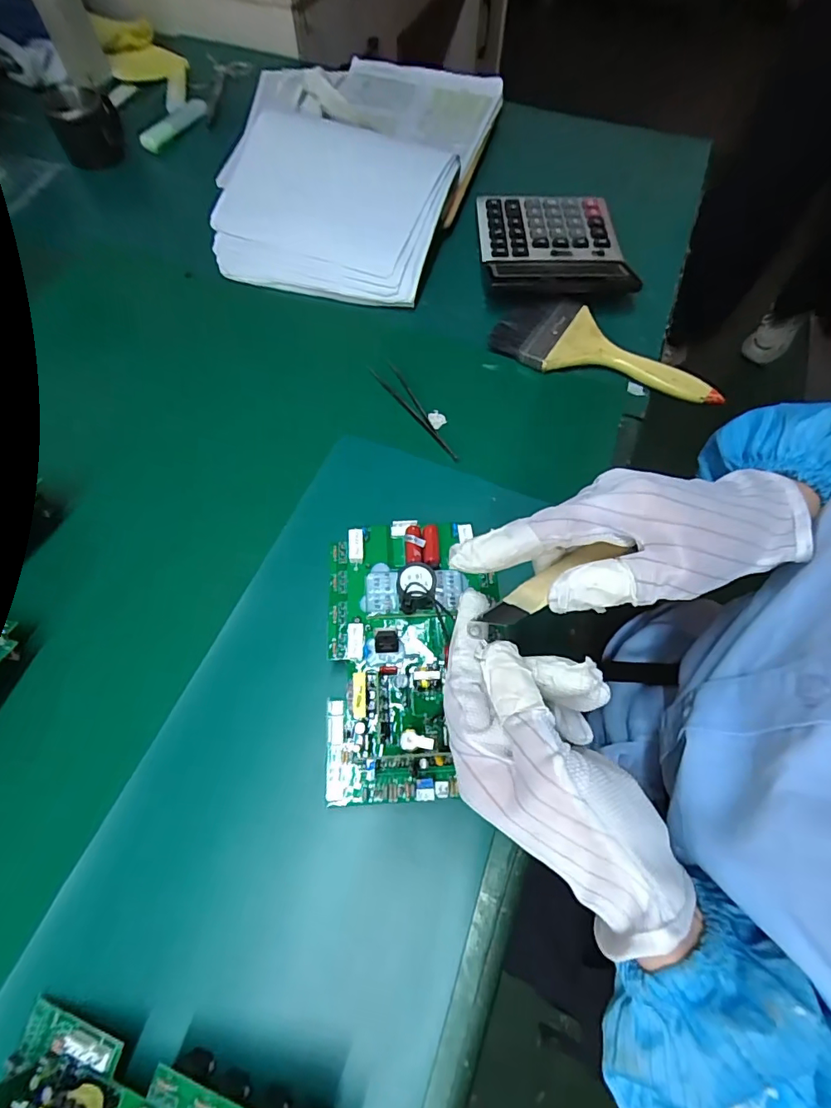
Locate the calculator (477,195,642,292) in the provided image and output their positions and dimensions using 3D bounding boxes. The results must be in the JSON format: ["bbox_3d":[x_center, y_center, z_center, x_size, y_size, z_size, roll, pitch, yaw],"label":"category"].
[{"bbox_3d":[0.141,-0.325,0.509,0.141,0.022,0.170,-1,64,-1],"label":"calculator"}]

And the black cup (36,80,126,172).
[{"bbox_3d":[-0.402,-0.524,0.607,0.076,0.066,0.058,-24,67,-11],"label":"black cup"}]

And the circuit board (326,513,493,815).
[{"bbox_3d":[-0.008,0.058,0.310,0.103,0.032,0.176,4,68,2],"label":"circuit board"}]

